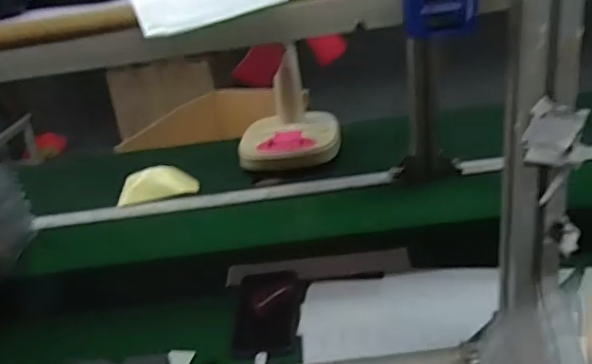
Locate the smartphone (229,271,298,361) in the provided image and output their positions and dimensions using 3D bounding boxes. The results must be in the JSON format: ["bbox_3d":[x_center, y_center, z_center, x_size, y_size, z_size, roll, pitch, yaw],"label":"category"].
[{"bbox_3d":[-0.035,0.153,0.706,0.073,0.015,0.143,-6,26,4],"label":"smartphone"}]

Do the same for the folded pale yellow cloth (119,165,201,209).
[{"bbox_3d":[-0.250,0.003,1.069,0.142,0.045,0.056,-7,26,3],"label":"folded pale yellow cloth"}]

